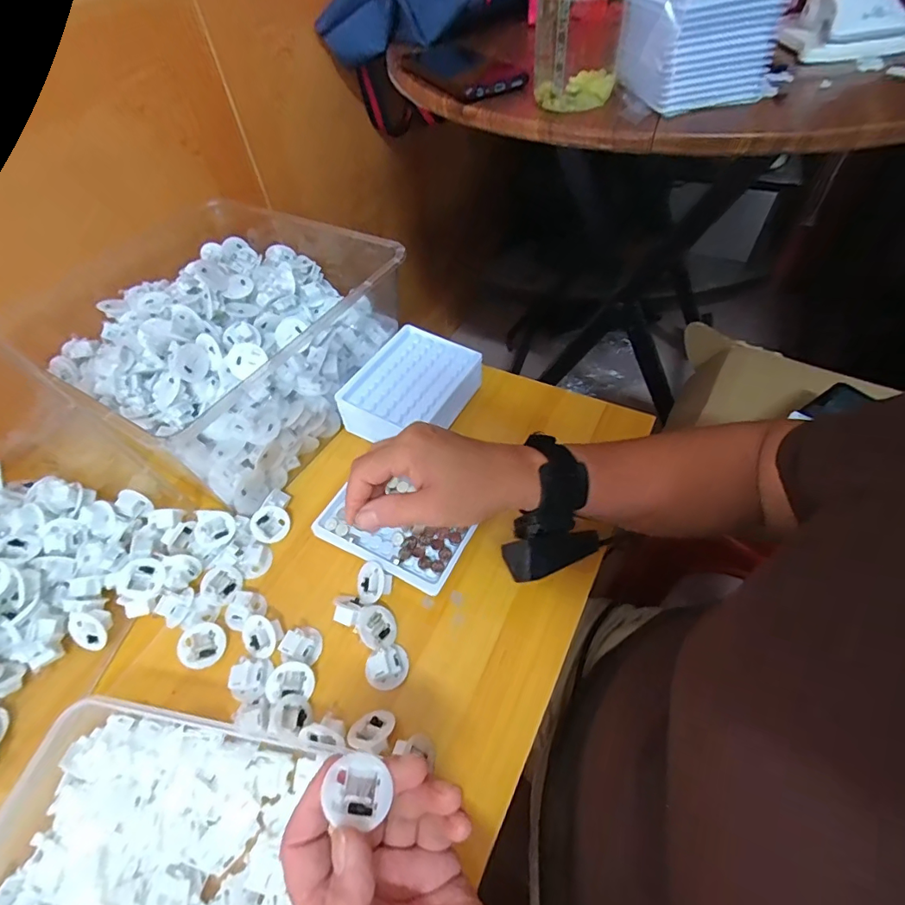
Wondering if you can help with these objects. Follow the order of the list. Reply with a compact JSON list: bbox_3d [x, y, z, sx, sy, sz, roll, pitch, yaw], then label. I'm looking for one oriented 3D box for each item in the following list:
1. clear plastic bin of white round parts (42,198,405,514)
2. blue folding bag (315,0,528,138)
[{"bbox_3d":[-0.237,-0.134,0.519,0.308,0.120,0.298,25,57,21],"label":"clear plastic bin of white round parts"},{"bbox_3d":[-0.042,-0.535,0.664,0.245,0.203,0.140,25,57,21],"label":"blue folding bag"}]

